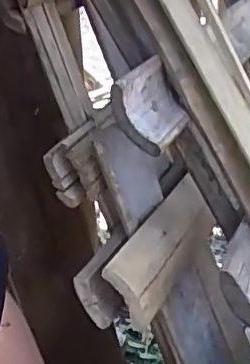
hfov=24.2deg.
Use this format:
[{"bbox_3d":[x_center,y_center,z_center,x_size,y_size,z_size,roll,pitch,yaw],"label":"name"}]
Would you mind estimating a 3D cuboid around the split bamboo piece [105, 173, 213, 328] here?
[{"bbox_3d":[0.029,0.046,0.424,0.040,0.044,0.132,15,38,26],"label":"split bamboo piece"}]

